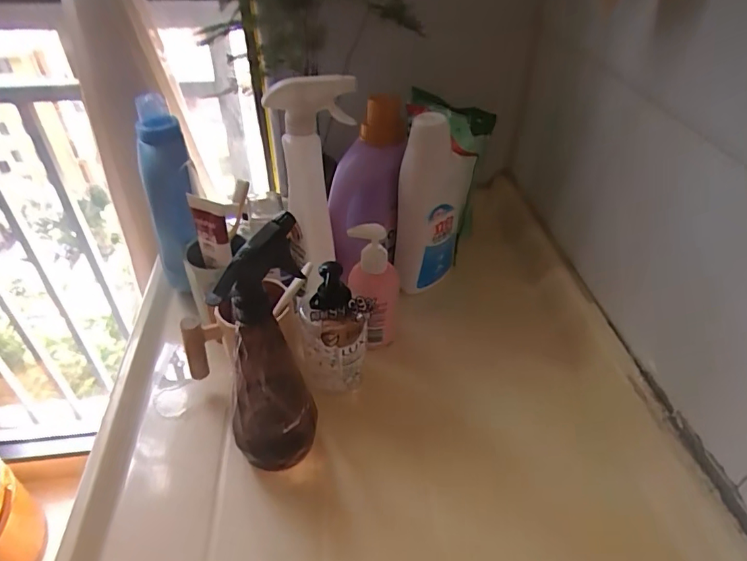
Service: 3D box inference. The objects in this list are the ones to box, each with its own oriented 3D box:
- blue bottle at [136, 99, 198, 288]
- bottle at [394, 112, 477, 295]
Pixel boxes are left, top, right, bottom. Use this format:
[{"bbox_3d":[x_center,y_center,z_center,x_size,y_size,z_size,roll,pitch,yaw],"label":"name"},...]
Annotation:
[{"bbox_3d":[-0.252,-0.094,0.612,0.059,0.248,0.050,-3,18,-7],"label":"blue bottle"},{"bbox_3d":[0.077,-0.087,0.647,0.090,0.247,0.083,7,42,7],"label":"bottle"}]

